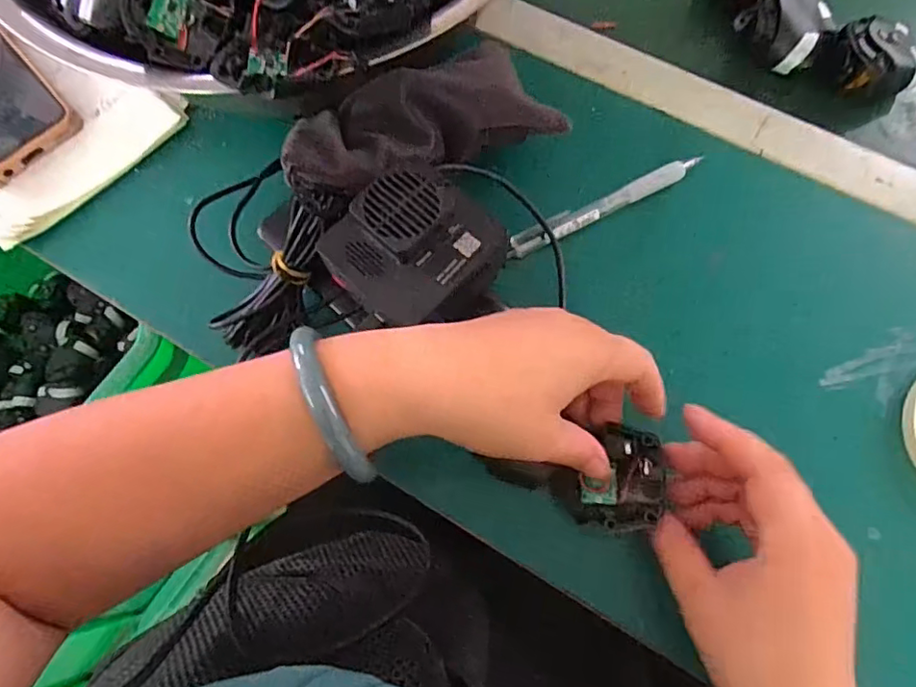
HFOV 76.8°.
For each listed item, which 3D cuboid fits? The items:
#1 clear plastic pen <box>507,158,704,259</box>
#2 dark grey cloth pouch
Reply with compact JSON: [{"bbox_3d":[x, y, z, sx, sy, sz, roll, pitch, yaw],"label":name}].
[{"bbox_3d":[0.092,-0.087,0.365,0.133,0.008,0.013,-25,73,-6],"label":"clear plastic pen"},{"bbox_3d":[-0.021,-0.122,0.322,0.150,0.035,0.059,-22,73,-6],"label":"dark grey cloth pouch"}]

